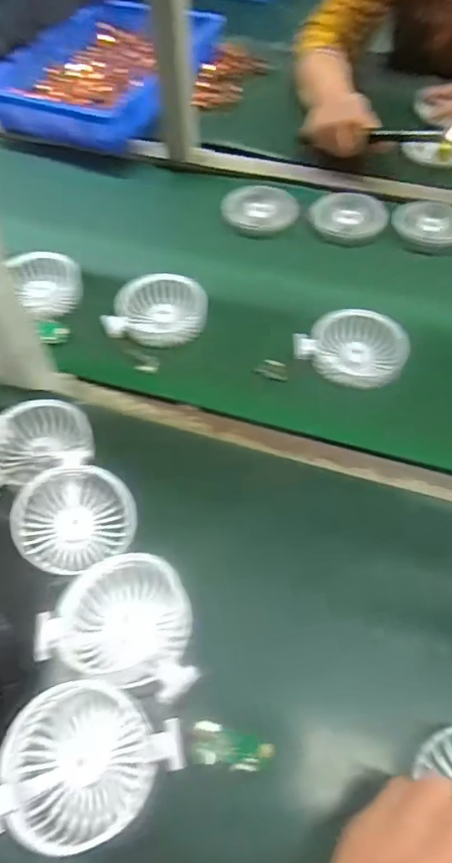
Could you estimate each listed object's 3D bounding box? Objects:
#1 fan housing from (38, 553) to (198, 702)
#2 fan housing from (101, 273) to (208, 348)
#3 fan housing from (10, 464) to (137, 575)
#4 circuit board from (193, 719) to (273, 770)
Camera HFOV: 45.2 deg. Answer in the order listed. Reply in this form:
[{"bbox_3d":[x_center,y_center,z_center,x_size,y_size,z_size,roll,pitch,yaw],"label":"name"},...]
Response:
[{"bbox_3d":[-0.071,0.136,0.397,0.112,0.028,0.090,15,59,4],"label":"fan housing"},{"bbox_3d":[-0.072,-0.136,0.590,0.099,0.030,0.090,9,59,0],"label":"fan housing"},{"bbox_3d":[-0.122,0.068,0.439,0.090,0.031,0.079,-18,62,-15],"label":"fan housing"},{"bbox_3d":[0.004,0.216,0.371,0.055,0.007,0.025,11,59,2],"label":"circuit board"}]

